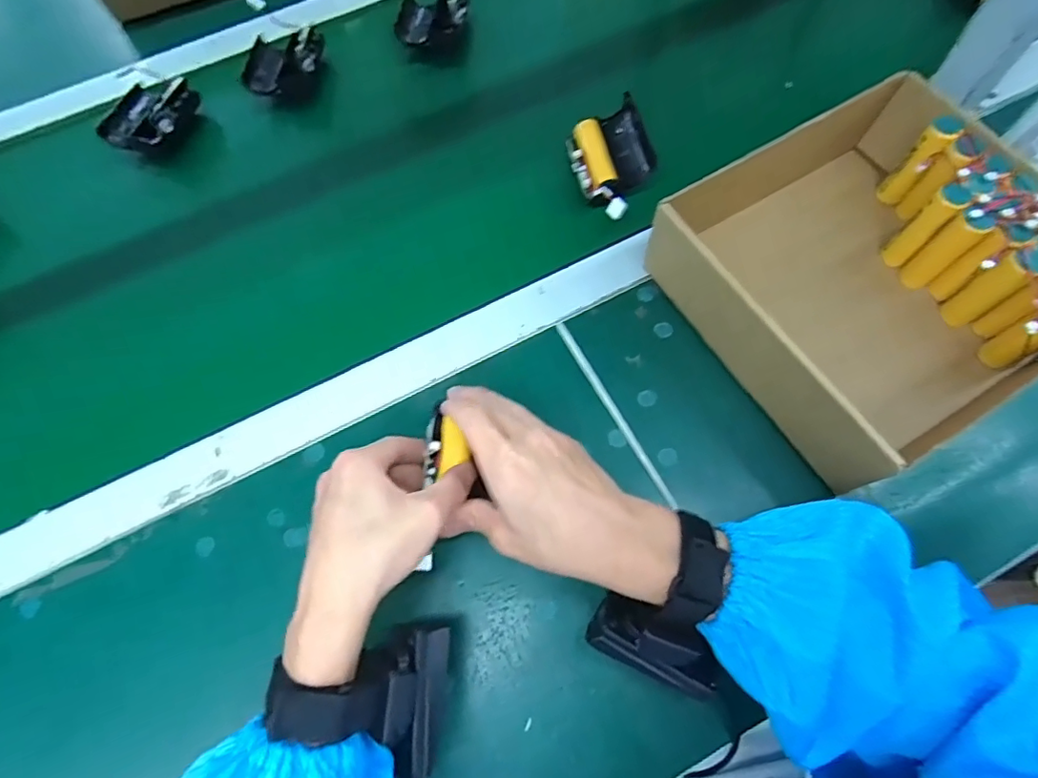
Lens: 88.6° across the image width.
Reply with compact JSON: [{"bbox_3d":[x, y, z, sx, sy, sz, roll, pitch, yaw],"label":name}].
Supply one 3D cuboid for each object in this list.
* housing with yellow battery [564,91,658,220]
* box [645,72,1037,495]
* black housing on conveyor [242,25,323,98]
[{"bbox_3d":[0.080,-0.195,0.456,0.061,0.033,0.120,-11,70,-3],"label":"housing with yellow battery"},{"bbox_3d":[0.257,-0.082,0.386,0.238,0.083,0.237,-31,72,-10],"label":"box"},{"bbox_3d":[-0.235,-0.320,0.528,0.071,0.035,0.084,-1,70,1],"label":"black housing on conveyor"}]

